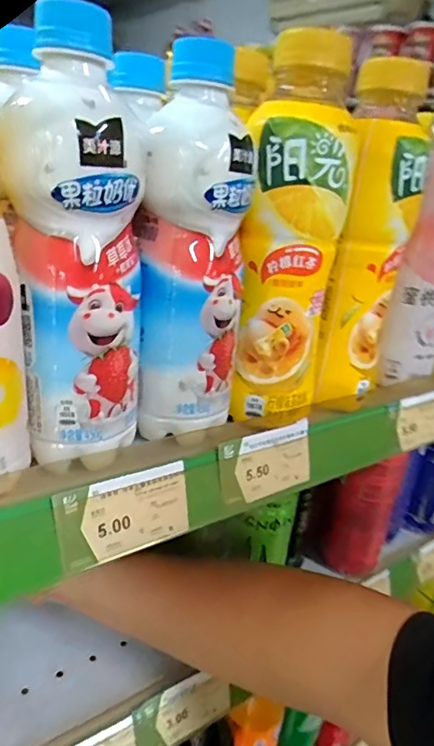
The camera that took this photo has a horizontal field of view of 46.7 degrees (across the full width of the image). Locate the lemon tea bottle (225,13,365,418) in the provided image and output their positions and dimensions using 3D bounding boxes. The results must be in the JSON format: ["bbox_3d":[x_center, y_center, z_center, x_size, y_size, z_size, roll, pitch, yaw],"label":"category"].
[{"bbox_3d":[0.043,-0.071,0.290,0.058,0.197,0.058,10,23,7],"label":"lemon tea bottle"}]

